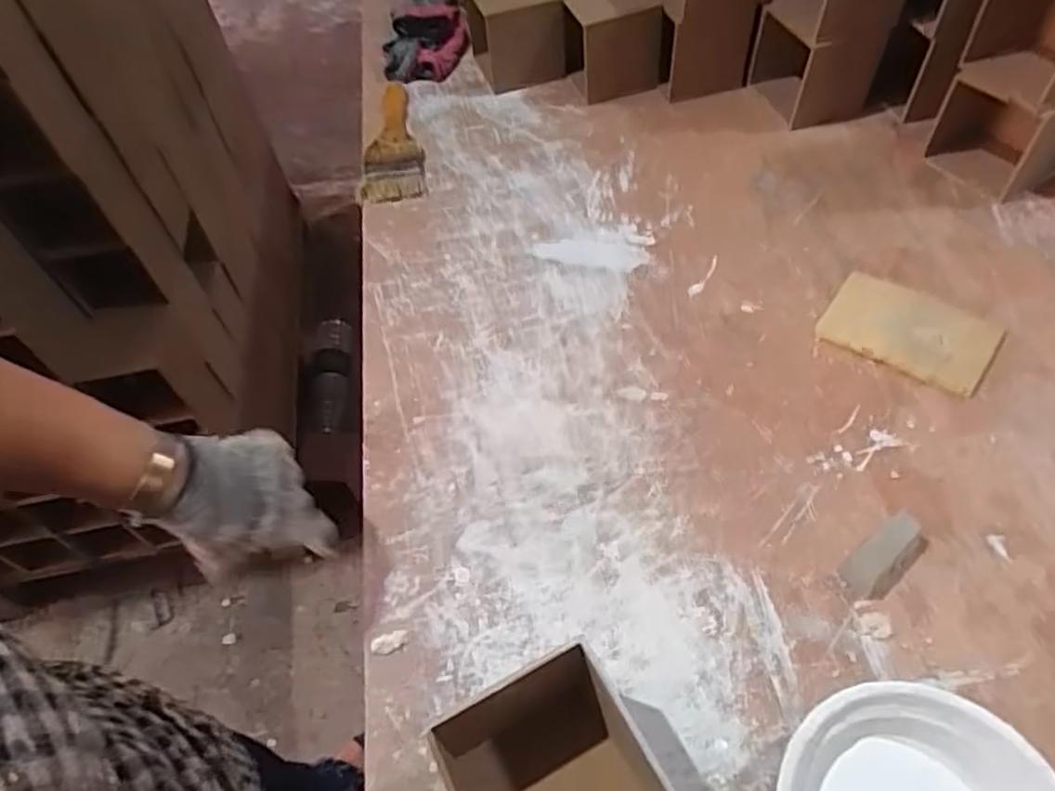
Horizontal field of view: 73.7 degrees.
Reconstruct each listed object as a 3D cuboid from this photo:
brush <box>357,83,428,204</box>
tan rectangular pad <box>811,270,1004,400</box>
[{"bbox_3d":[-0.182,-0.345,0.932,0.083,0.022,0.270,-9,53,-2],"label":"brush"},{"bbox_3d":[0.370,-0.062,0.684,0.151,0.019,0.097,26,60,22],"label":"tan rectangular pad"}]

